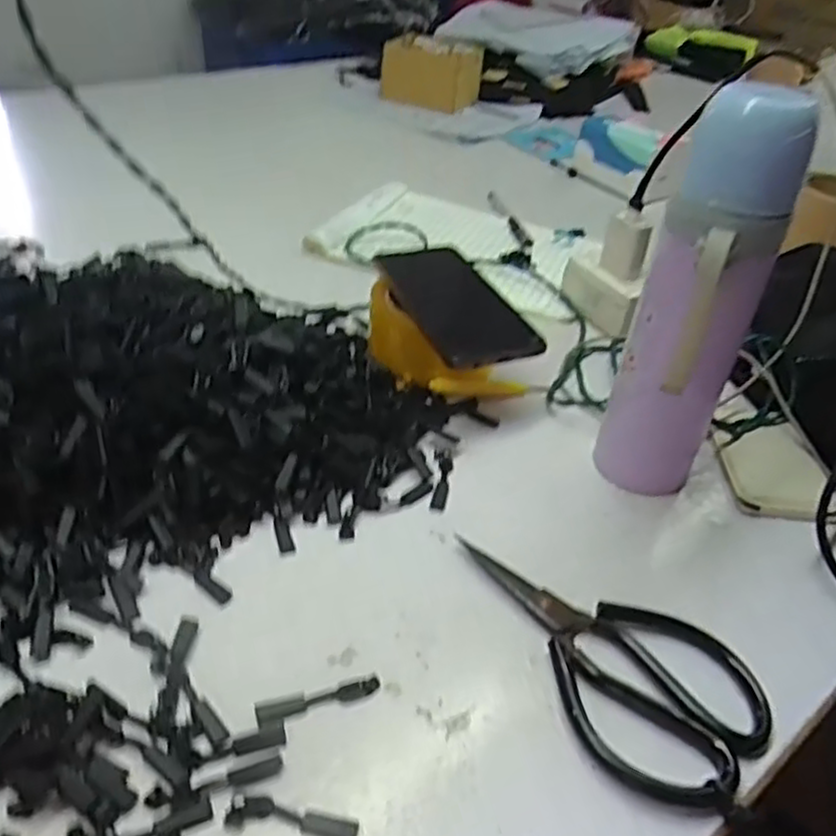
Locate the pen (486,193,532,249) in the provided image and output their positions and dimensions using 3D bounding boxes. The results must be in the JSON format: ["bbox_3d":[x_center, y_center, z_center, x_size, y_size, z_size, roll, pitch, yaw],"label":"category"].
[{"bbox_3d":[0.101,-0.223,0.812,0.015,0.007,0.162,-3,40,-11],"label":"pen"}]

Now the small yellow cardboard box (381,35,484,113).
[{"bbox_3d":[0.017,-0.534,1.149,0.139,0.086,0.094,23,42,20],"label":"small yellow cardboard box"}]

